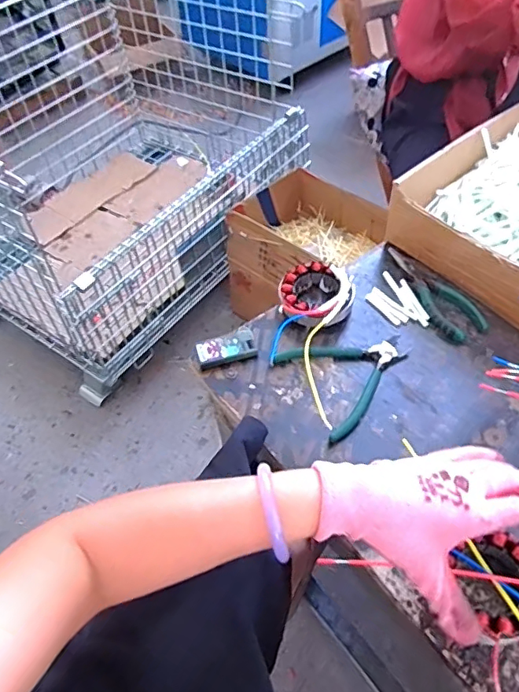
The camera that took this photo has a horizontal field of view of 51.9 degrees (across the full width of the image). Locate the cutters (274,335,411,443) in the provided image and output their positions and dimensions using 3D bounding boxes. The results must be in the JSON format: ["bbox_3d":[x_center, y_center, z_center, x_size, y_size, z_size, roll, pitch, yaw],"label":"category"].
[{"bbox_3d":[0.105,0.027,0.582,0.134,0.011,0.118,-22,53,-14],"label":"cutters"}]

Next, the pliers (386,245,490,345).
[{"bbox_3d":[0.211,-0.071,0.656,0.058,0.018,0.159,-21,53,-14],"label":"pliers"}]

